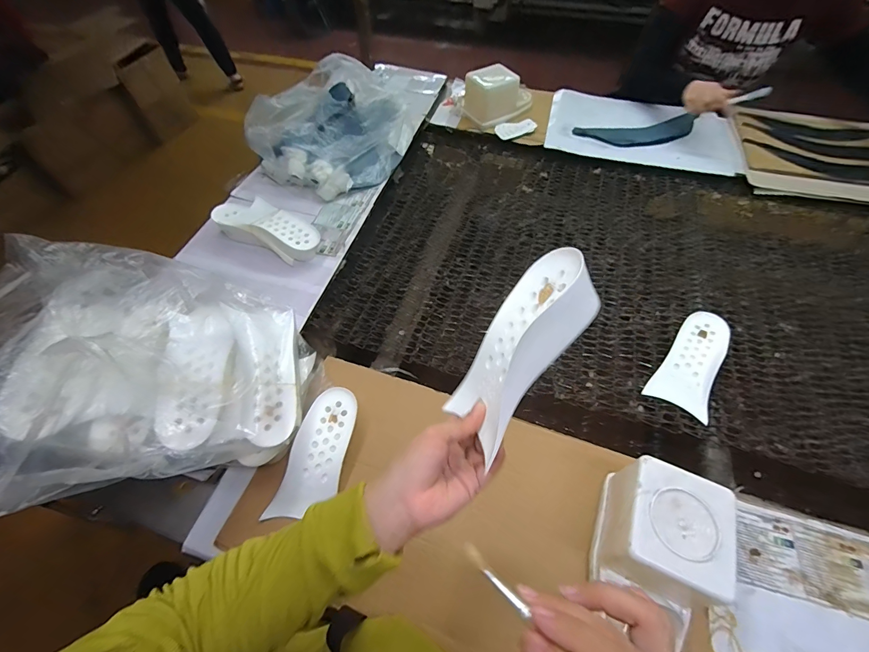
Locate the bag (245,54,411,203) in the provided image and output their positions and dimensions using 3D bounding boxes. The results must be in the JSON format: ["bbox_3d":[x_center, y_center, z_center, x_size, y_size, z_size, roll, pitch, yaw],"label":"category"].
[{"bbox_3d":[-0.222,-0.479,0.873,0.308,0.115,0.397,18,57,10],"label":"bag"}]

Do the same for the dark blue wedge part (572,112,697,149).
[{"bbox_3d":[0.534,-0.499,0.963,0.326,0.011,0.100,-11,61,-6],"label":"dark blue wedge part"}]

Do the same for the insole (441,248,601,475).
[{"bbox_3d":[0.070,0.014,0.315,0.169,0.048,0.080,-52,32,-1],"label":"insole"}]

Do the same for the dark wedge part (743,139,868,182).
[{"bbox_3d":[0.911,-0.380,0.875,0.325,0.009,0.079,23,66,19],"label":"dark wedge part"}]

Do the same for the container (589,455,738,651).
[{"bbox_3d":[0.250,0.234,0.421,0.099,0.117,0.119,22,58,12],"label":"container"}]

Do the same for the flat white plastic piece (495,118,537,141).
[{"bbox_3d":[0.213,-0.523,0.986,0.101,0.008,0.051,-15,73,2],"label":"flat white plastic piece"}]

